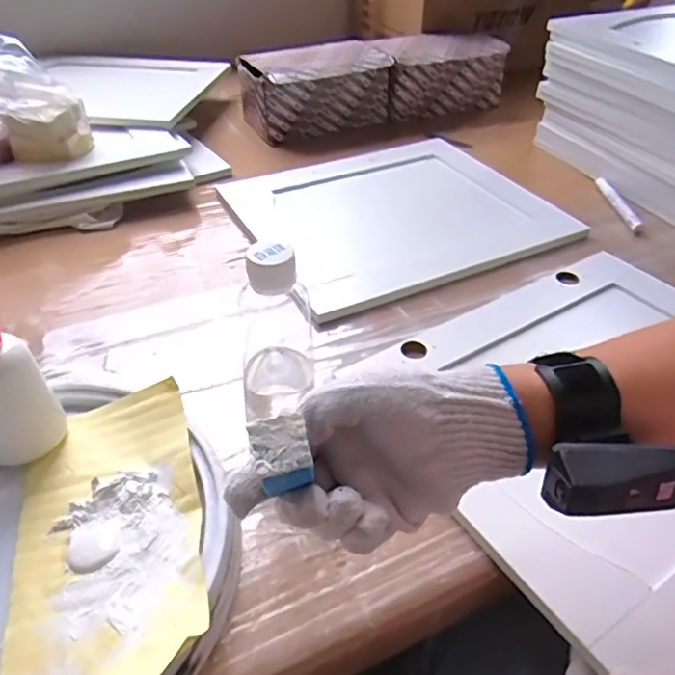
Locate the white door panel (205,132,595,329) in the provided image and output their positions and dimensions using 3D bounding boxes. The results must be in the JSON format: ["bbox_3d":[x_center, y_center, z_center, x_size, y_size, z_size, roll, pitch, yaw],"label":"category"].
[{"bbox_3d":[0.075,-0.172,0.782,0.383,0.028,0.343,-19,44,-21],"label":"white door panel"}]

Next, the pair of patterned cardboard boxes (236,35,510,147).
[{"bbox_3d":[0.061,-0.464,1.031,0.454,0.105,0.158,-17,43,-19],"label":"pair of patterned cardboard boxes"}]

